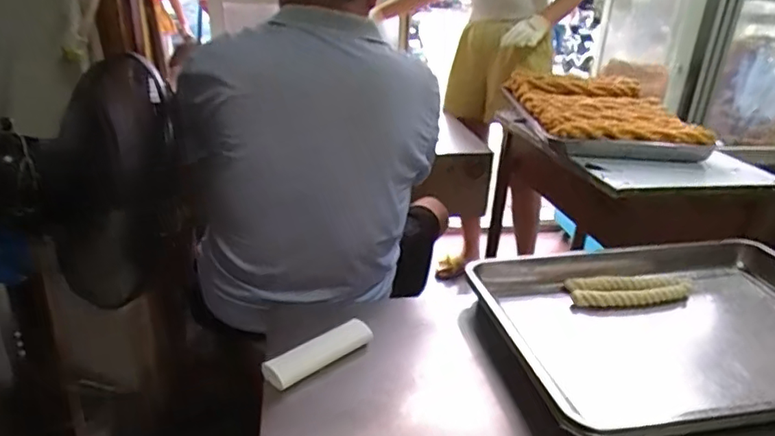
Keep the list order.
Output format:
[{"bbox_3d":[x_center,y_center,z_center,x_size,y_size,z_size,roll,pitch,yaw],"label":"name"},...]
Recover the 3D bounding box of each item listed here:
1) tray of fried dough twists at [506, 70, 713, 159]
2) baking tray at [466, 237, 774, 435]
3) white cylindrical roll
[{"bbox_3d":[0.524,-0.280,1.390,0.359,0.084,0.544,2,25,-2],"label":"tray of fried dough twists"},{"bbox_3d":[0.468,0.162,0.841,0.603,0.060,0.408,-2,26,-10],"label":"baking tray"},{"bbox_3d":[-0.093,0.192,0.762,0.164,0.039,0.044,-21,34,-40],"label":"white cylindrical roll"}]

